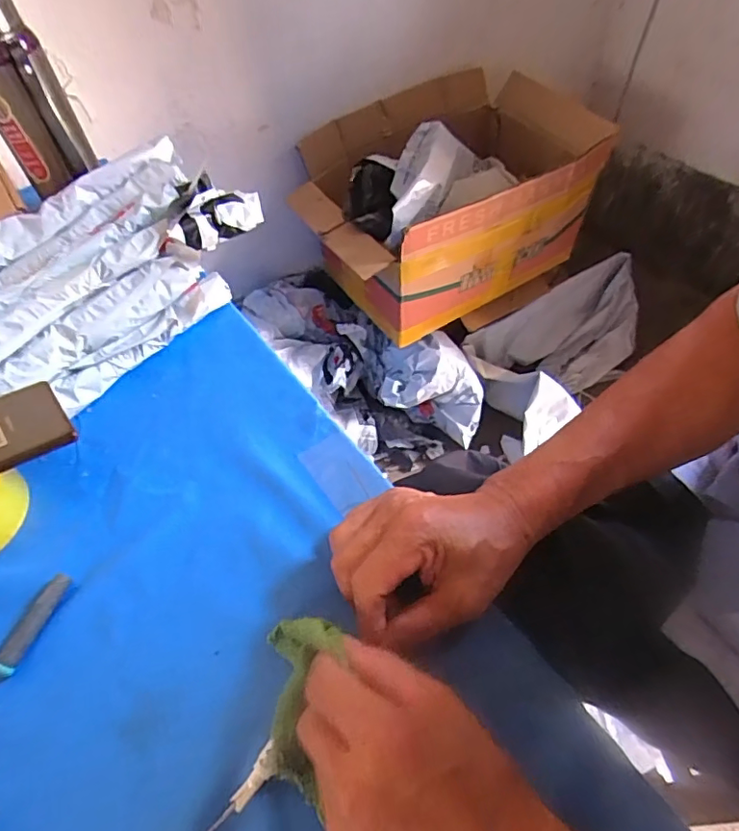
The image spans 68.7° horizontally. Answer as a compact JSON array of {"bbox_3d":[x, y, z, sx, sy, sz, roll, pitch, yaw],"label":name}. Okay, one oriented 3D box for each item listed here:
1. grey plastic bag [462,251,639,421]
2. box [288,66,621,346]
[{"bbox_3d":[0.440,-0.171,1.218,0.451,0.163,0.168,-27,54,-14],"label":"grey plastic bag"},{"bbox_3d":[0.127,-0.378,1.027,0.489,0.327,0.360,-28,54,-14],"label":"box"}]

